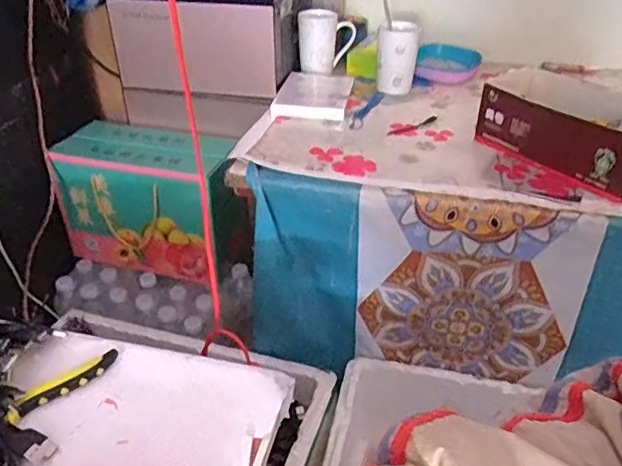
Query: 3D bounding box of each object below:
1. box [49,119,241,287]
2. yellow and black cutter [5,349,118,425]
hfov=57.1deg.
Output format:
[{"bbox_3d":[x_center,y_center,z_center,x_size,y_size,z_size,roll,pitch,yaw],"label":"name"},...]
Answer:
[{"bbox_3d":[-0.301,-0.063,1.128,0.333,0.234,0.164,11,36,14],"label":"box"},{"bbox_3d":[-0.224,0.138,0.524,0.016,0.015,0.104,29,43,35],"label":"yellow and black cutter"}]

